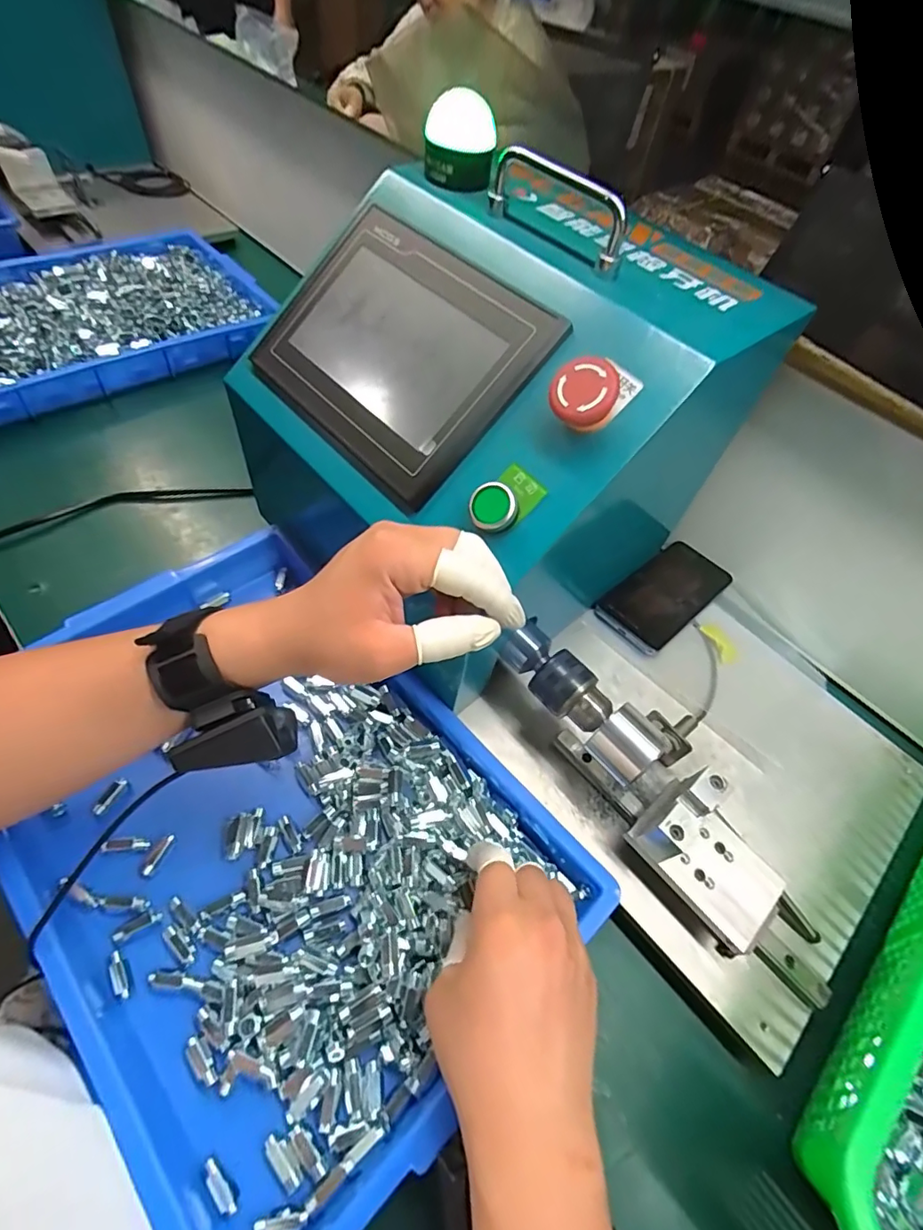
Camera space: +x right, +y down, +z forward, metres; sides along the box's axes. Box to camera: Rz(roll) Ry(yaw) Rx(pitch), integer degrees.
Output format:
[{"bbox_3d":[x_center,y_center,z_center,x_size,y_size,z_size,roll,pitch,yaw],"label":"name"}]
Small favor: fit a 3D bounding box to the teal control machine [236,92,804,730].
[{"bbox_3d":[0.016,-0.153,0.437,0.288,0.268,0.292,-30,68,-23],"label":"teal control machine"}]

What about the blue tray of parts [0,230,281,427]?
[{"bbox_3d":[-0.480,-0.388,0.689,0.434,0.050,0.302,-34,67,-26],"label":"blue tray of parts"}]

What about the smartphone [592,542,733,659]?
[{"bbox_3d":[0.202,-0.021,0.522,0.152,0.009,0.071,-35,67,-26],"label":"smartphone"}]

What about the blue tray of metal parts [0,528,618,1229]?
[{"bbox_3d":[-0.144,0.140,0.375,0.288,0.051,0.418,-37,65,-27],"label":"blue tray of metal parts"}]

